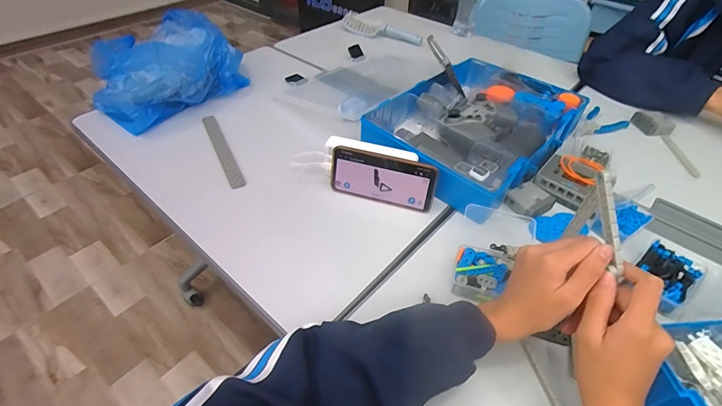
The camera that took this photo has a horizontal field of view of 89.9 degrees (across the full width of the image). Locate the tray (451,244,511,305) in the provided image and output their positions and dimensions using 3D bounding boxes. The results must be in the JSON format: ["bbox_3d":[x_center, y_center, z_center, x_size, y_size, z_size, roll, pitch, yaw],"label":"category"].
[{"bbox_3d":[0.155,0.089,0.466,0.067,0.032,0.067,16,47,14],"label":"tray"}]

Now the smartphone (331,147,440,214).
[{"bbox_3d":[0.033,-0.035,0.558,0.161,0.079,0.011,14,29,14],"label":"smartphone"}]

